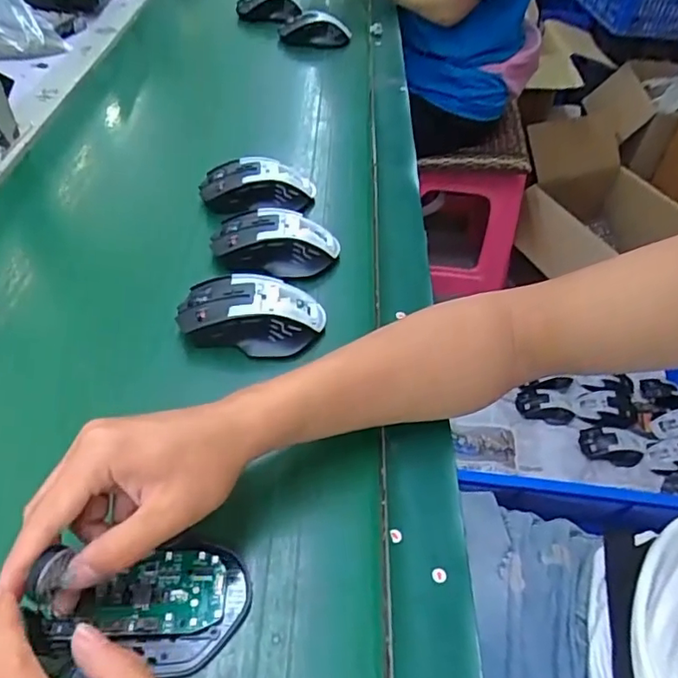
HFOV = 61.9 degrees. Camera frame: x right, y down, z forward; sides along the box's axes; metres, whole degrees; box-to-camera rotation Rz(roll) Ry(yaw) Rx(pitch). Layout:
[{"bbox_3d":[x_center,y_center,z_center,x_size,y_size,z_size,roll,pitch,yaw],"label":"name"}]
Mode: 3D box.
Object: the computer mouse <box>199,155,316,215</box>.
[{"bbox_3d":[-0.083,-0.159,0.587,0.119,0.039,0.070,-4,48,-9],"label":"computer mouse"}]

